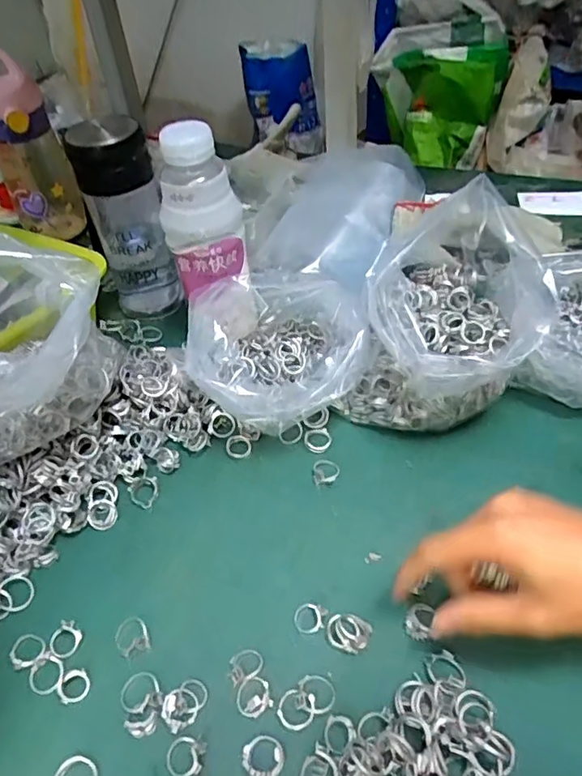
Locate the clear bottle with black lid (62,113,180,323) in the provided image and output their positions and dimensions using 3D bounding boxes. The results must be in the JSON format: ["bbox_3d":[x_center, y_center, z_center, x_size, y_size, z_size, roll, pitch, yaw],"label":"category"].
[{"bbox_3d":[-0.158,-0.163,0.556,0.069,0.180,0.087,-22,46,-16],"label":"clear bottle with black lid"}]

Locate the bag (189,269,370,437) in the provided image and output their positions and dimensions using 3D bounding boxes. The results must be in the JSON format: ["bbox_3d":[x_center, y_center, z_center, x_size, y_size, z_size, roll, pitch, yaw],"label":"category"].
[{"bbox_3d":[-0.009,-0.027,0.475,0.136,0.089,0.134,-5,44,1],"label":"bag"}]

